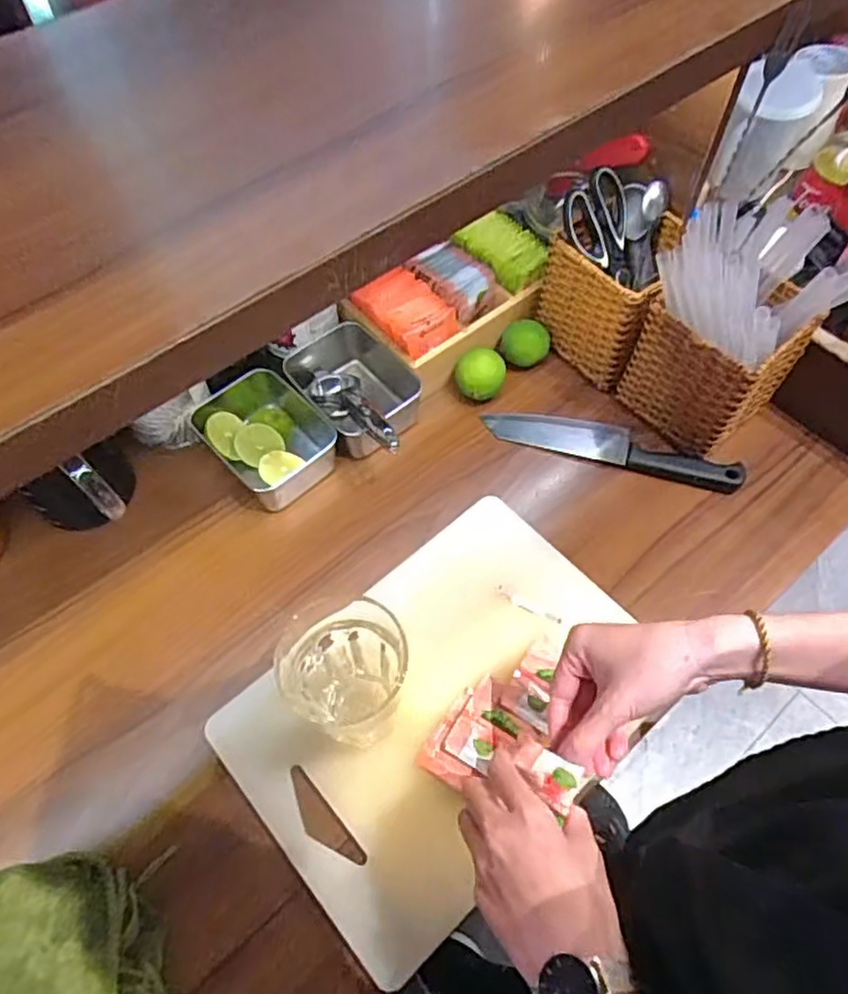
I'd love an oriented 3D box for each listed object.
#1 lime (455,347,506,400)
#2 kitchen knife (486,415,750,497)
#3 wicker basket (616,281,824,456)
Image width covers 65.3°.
[{"bbox_3d":[0.062,-0.135,0.726,0.048,0.051,0.052,0,60,0],"label":"lime"},{"bbox_3d":[0.199,-0.058,0.703,0.263,0.025,0.054,16,61,10],"label":"kitchen knife"},{"bbox_3d":[0.295,-0.140,0.673,0.122,0.133,0.119,-34,65,-18],"label":"wicker basket"}]

